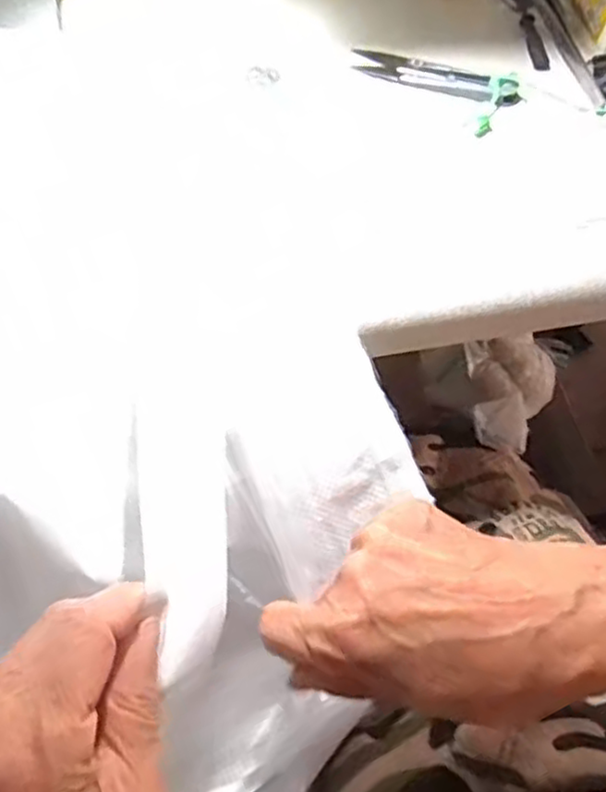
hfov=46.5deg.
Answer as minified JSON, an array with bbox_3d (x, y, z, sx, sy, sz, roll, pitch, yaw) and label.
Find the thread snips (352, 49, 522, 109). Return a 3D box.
[{"bbox_3d":[0.078,-0.188,0.414,0.097,0.009,0.023,19,61,7],"label":"thread snips"}]

